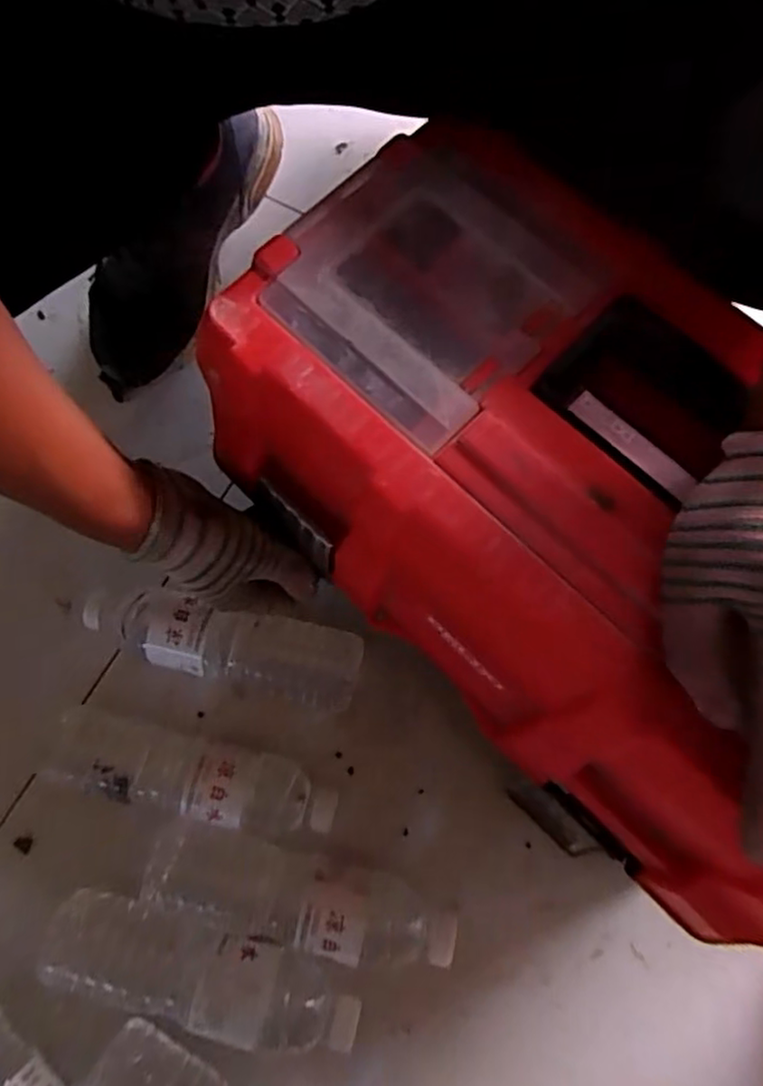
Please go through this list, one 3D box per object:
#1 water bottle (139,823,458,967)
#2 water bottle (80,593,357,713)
[{"bbox_3d":[-0.057,0.254,0.470,0.219,0.063,0.063,16,80,7],"label":"water bottle"},{"bbox_3d":[-0.122,0.083,0.514,0.211,0.054,0.069,12,80,6],"label":"water bottle"}]

